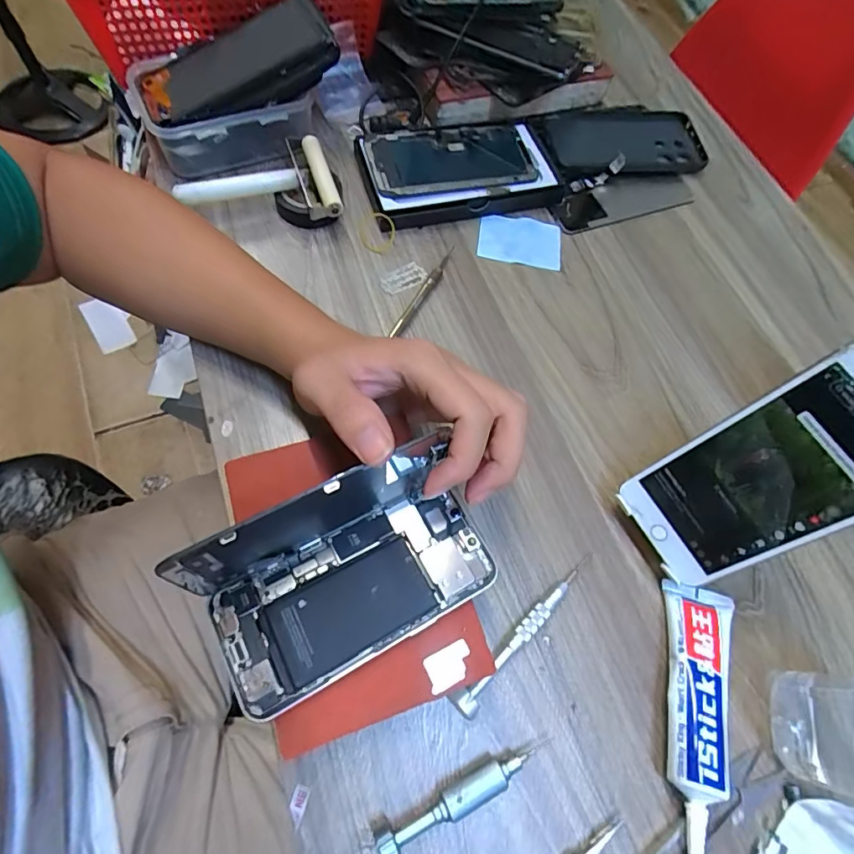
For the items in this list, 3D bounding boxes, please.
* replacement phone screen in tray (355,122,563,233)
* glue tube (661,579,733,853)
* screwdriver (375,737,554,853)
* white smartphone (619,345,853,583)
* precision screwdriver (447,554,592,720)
[{"bbox_3d":[0.029,-0.235,0.455,0.168,0.029,0.104,-12,67,-11],"label":"replacement phone screen in tray"},{"bbox_3d":[0.160,0.162,0.285,0.040,0.025,0.135,16,65,1],"label":"glue tube"},{"bbox_3d":[0.022,0.198,0.262,0.100,0.018,0.016,-23,70,-15],"label":"screwdriver"},{"bbox_3d":[0.186,0.028,0.270,0.004,0.154,0.070,-13,66,-47],"label":"white smartphone"},{"bbox_3d":[0.063,0.125,0.299,0.124,0.018,0.015,-37,75,-20],"label":"precision screwdriver"}]

